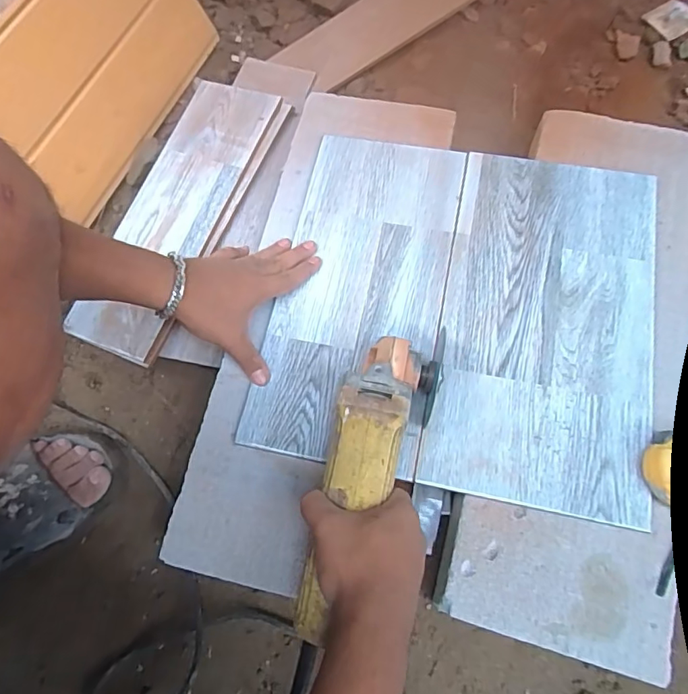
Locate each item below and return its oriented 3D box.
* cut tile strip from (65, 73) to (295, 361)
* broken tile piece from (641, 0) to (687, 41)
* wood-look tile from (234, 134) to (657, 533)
[{"bbox_3d":[-0.213,-0.175,0.664,0.142,0.016,0.393,20,76,13],"label":"cut tile strip"},{"bbox_3d":[0.503,-0.501,0.787,0.080,0.005,0.057,-31,70,-14],"label":"broken tile piece"},{"bbox_3d":[0.126,-0.049,0.560,0.391,0.007,0.392,10,70,8],"label":"wood-look tile"}]

